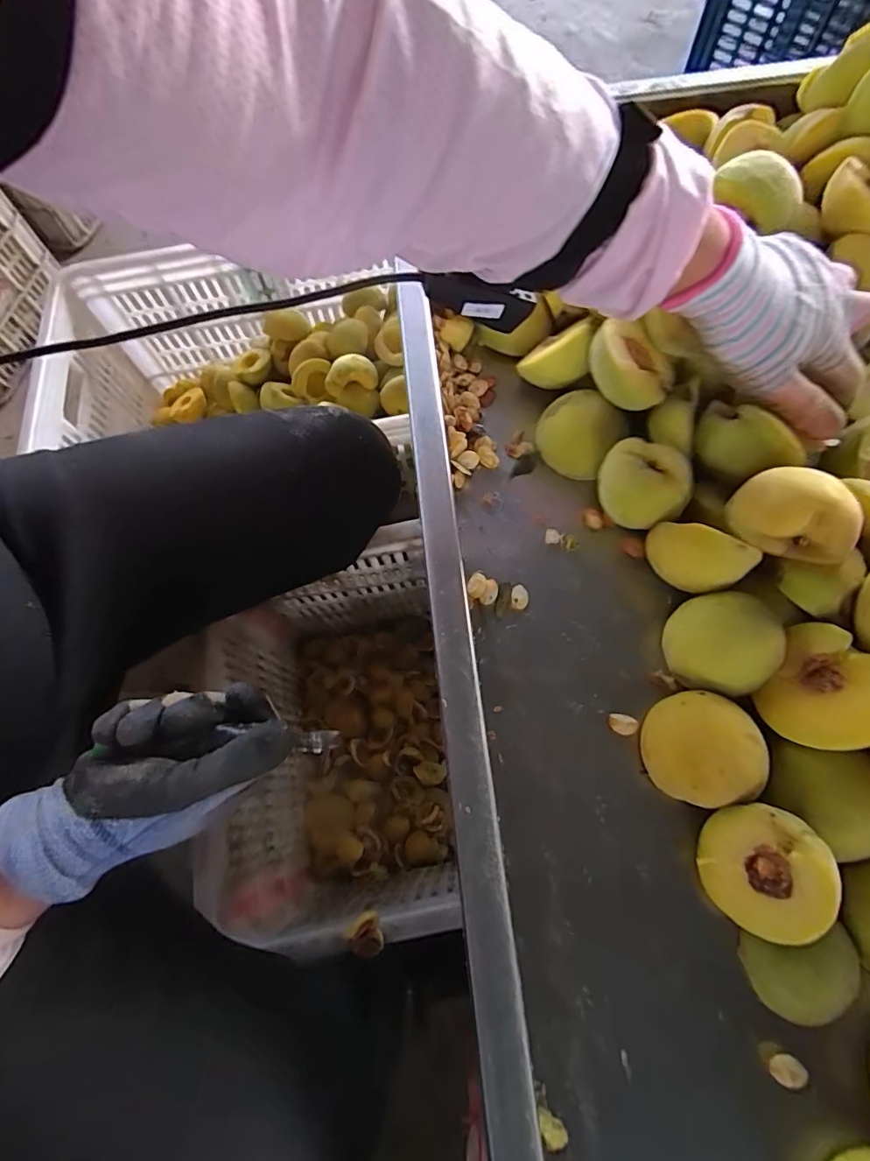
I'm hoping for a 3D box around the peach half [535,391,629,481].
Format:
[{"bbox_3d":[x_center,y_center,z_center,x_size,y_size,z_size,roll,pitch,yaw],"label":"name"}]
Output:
[{"bbox_3d":[0.107,-0.110,0.374,0.059,0.056,0.034,39,33,15],"label":"peach half"}]

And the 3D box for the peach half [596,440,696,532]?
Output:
[{"bbox_3d":[0.136,-0.062,0.332,0.056,0.042,0.039,34,72,14],"label":"peach half"}]

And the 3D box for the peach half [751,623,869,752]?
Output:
[{"bbox_3d":[0.227,0.064,0.286,0.065,0.033,0.066,15,78,49],"label":"peach half"}]

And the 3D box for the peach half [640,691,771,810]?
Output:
[{"bbox_3d":[0.150,0.096,0.287,0.061,0.017,0.060,-1,72,37],"label":"peach half"}]

